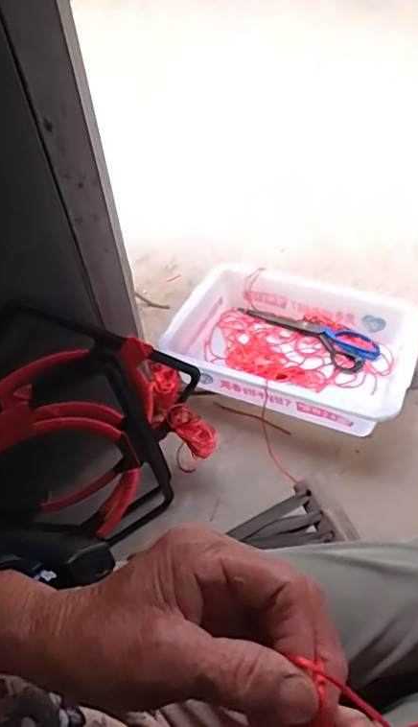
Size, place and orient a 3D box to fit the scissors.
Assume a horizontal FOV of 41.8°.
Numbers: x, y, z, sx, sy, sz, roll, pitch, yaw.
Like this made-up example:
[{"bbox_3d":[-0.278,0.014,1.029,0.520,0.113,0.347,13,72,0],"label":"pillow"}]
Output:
[{"bbox_3d":[0.190,-0.066,1.050,0.270,0.017,0.096,33,64,22],"label":"scissors"}]

